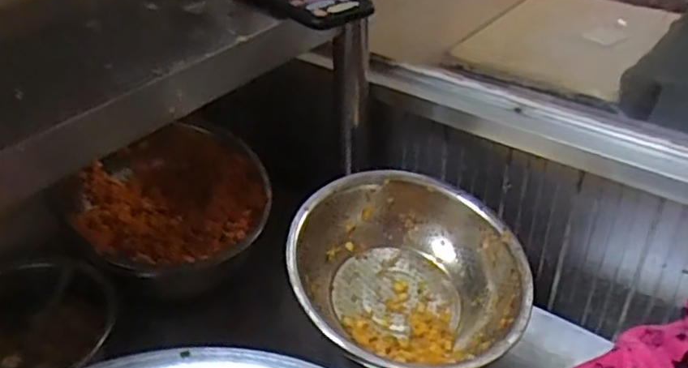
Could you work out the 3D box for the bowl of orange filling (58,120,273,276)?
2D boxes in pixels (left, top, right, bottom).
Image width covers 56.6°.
[{"bbox_3d":[-0.215,0.020,0.814,0.230,0.083,0.230,-2,47,3],"label":"bowl of orange filling"}]

